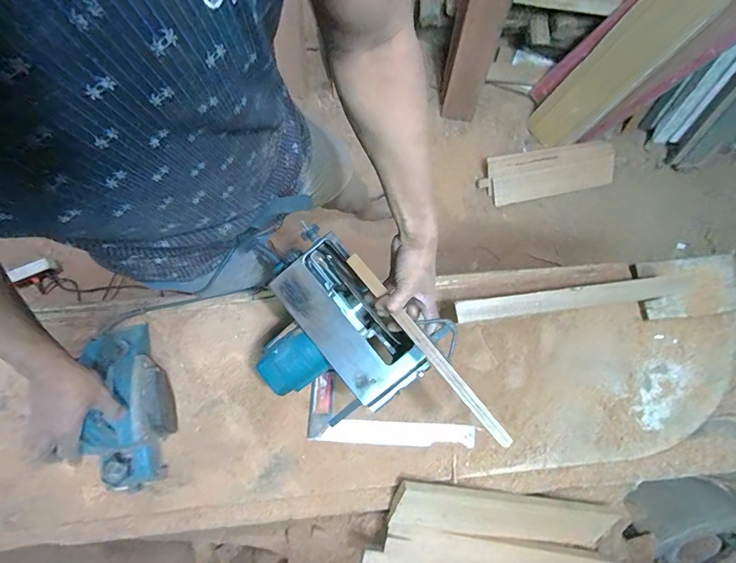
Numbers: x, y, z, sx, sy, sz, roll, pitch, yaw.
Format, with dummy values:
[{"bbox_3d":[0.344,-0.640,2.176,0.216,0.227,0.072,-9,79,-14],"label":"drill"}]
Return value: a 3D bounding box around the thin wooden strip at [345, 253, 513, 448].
[{"bbox_3d":[0.077,0.086,0.512,0.019,0.007,0.312,-39,82,-8],"label":"thin wooden strip"}]

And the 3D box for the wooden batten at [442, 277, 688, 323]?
[{"bbox_3d":[0.350,0.028,0.674,0.415,0.021,0.038,-7,79,-2],"label":"wooden batten"}]

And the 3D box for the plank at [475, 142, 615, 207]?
[{"bbox_3d":[0.670,-0.408,1.445,0.473,0.046,0.182,-9,78,9],"label":"plank"}]

